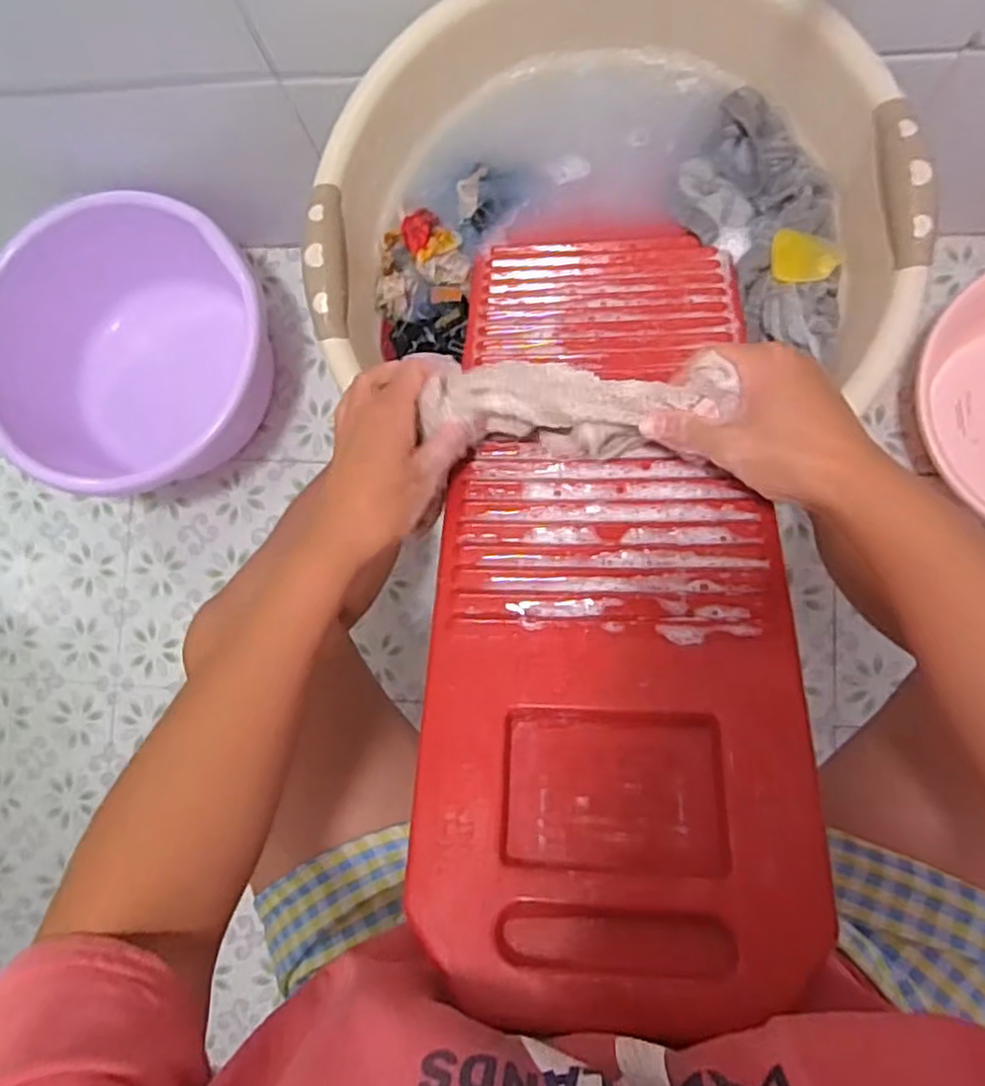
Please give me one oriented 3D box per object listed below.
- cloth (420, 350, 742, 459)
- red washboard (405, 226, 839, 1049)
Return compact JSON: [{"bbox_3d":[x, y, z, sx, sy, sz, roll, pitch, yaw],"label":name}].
[{"bbox_3d":[0.047,-0.078,0.423,0.164,0.051,0.052,3,91,12],"label":"cloth"},{"bbox_3d":[0.068,-0.012,0.434,0.191,0.023,0.508,0,61,6],"label":"red washboard"}]

